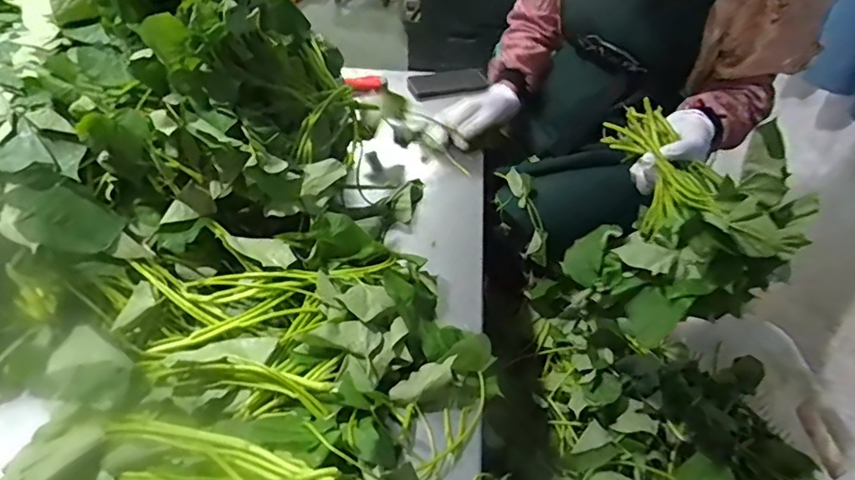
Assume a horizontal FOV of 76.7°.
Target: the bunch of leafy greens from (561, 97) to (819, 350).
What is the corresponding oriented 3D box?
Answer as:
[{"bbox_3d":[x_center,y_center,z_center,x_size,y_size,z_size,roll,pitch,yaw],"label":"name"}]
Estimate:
[{"bbox_3d":[0.307,-0.054,0.661,0.205,0.243,0.276,17,43,16],"label":"bunch of leafy greens"}]

